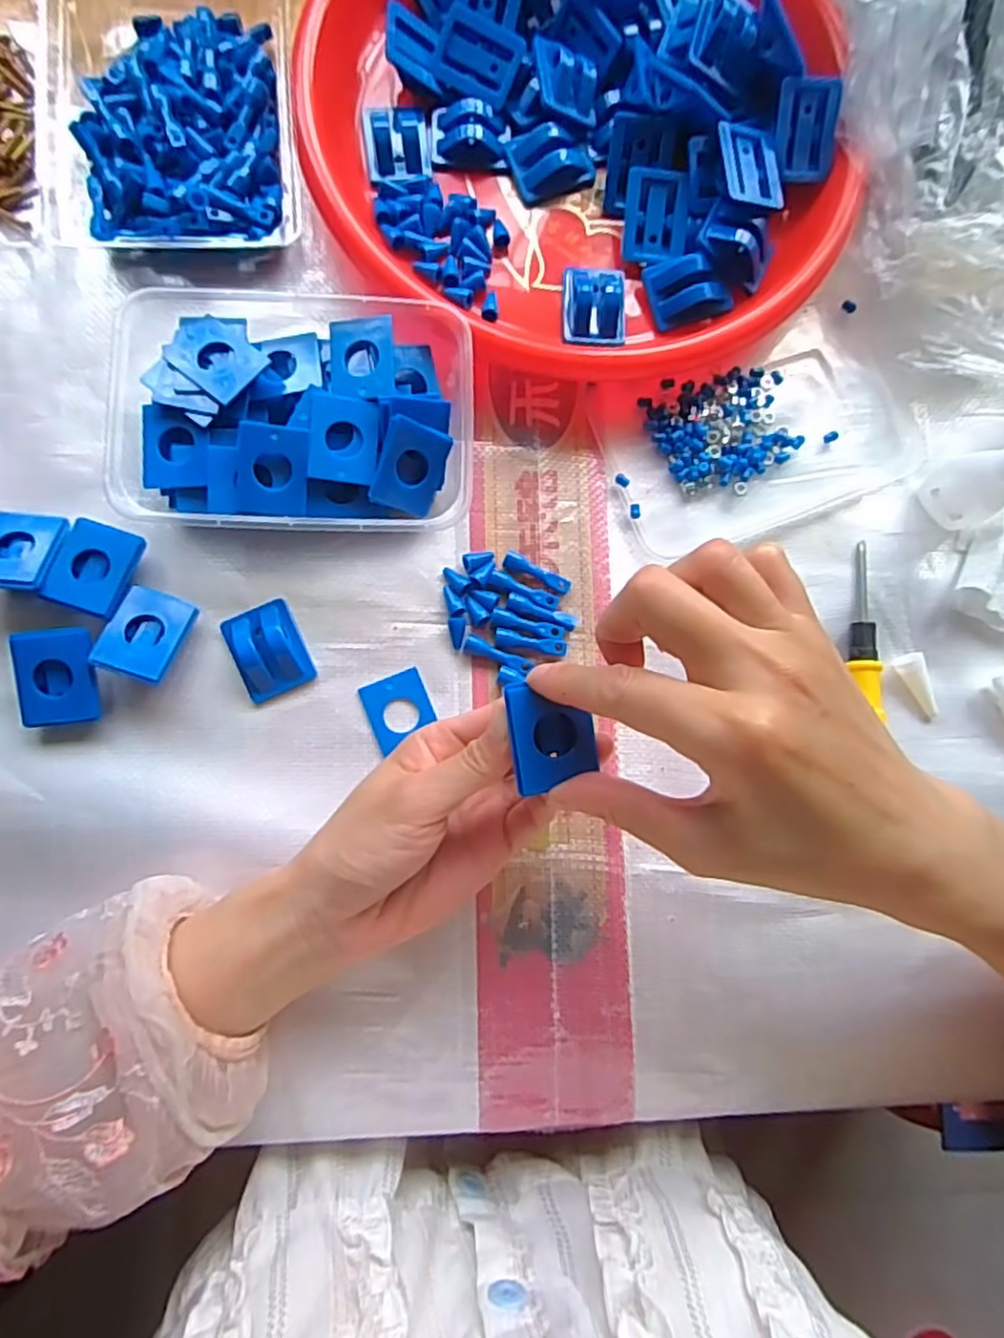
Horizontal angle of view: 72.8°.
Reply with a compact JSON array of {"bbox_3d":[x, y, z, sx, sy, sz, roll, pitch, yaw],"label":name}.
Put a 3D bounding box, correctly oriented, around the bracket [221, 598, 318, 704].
[{"bbox_3d":[-0.116,-0.010,0.337,0.034,0.014,0.045,-24,84,-7],"label":"bracket"}]

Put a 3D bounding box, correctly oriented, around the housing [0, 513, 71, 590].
[{"bbox_3d":[-0.228,-0.057,0.322,0.033,0.006,0.042,10,65,-5],"label":"housing"}]

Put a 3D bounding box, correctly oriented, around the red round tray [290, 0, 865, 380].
[{"bbox_3d":[0.040,-0.300,0.362,0.276,0.047,0.272,1,82,-4],"label":"red round tray"}]

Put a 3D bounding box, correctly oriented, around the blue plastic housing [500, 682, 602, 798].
[{"bbox_3d":[0.020,0.025,0.265,0.033,0.010,0.040,-10,83,-6],"label":"blue plastic housing"}]

